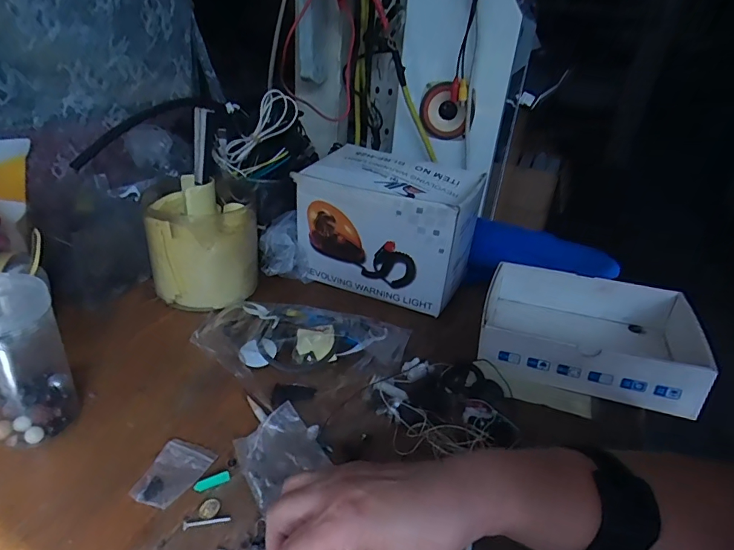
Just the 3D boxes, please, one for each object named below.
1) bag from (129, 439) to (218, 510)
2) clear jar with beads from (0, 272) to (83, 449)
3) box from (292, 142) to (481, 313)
[{"bbox_3d":[-0.146,0.150,0.345,0.041,0.005,0.054,14,30,15],"label":"bag"},{"bbox_3d":[-0.267,0.067,0.347,0.065,0.123,0.056,-19,37,-36],"label":"clear jar with beads"},{"bbox_3d":[0.030,-0.062,0.592,0.204,0.146,0.144,17,31,20],"label":"box"}]

